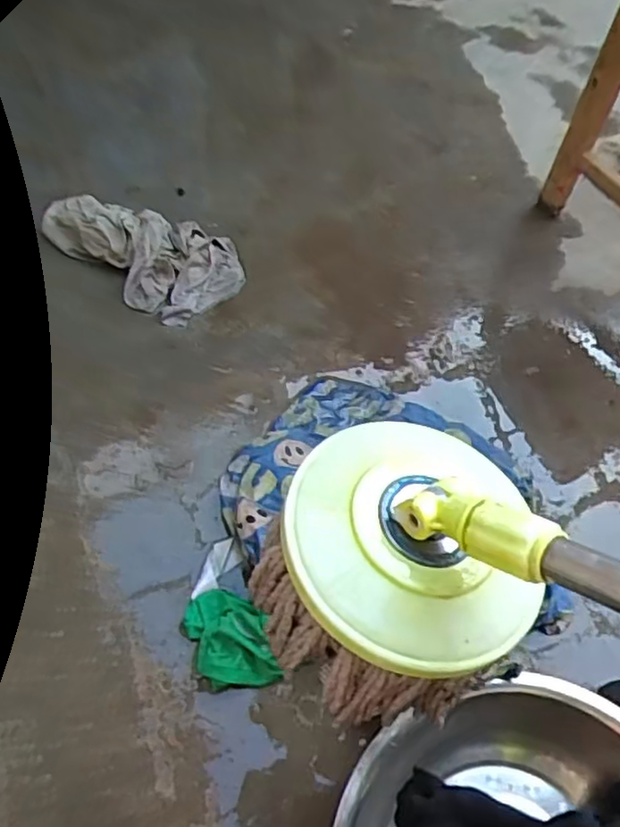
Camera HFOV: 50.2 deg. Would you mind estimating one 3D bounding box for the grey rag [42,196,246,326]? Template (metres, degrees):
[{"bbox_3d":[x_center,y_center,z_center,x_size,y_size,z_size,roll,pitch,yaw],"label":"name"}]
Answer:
[{"bbox_3d":[-0.221,-0.244,0.942,0.256,0.044,0.179,38,62,18],"label":"grey rag"}]

